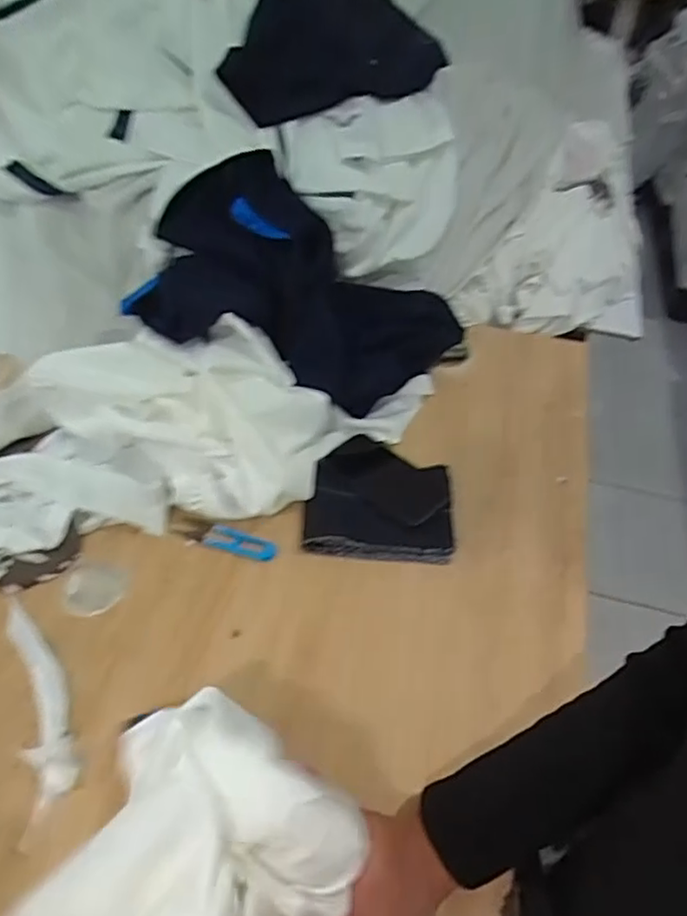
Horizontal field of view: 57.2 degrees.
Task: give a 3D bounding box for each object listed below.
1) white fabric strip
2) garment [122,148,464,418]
[{"bbox_3d":[-0.276,0.204,0.570,0.041,0.020,0.199,-18,51,-20],"label":"white fabric strip"},{"bbox_3d":[-0.041,-0.210,0.779,0.305,0.201,0.316,26,50,21],"label":"garment"}]

